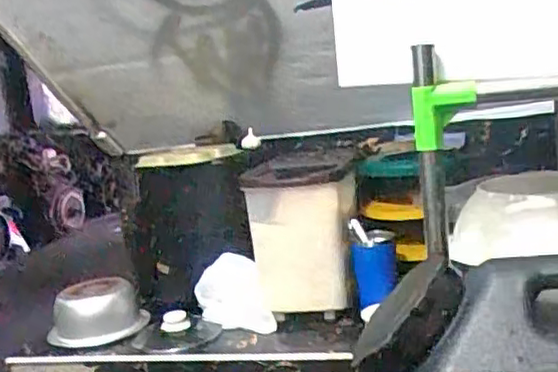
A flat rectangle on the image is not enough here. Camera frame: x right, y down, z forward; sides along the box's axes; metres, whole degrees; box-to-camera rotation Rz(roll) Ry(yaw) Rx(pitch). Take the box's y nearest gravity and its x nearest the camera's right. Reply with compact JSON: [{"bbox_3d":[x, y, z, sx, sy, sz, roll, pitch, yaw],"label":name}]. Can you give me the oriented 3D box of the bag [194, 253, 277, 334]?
[{"bbox_3d":[-0.097,0.229,1.435,0.199,0.139,0.064,1,11,44],"label":"bag"}]

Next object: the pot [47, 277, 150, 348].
[{"bbox_3d":[-0.409,0.279,1.493,0.202,0.105,0.185,-11,9,-26],"label":"pot"}]

